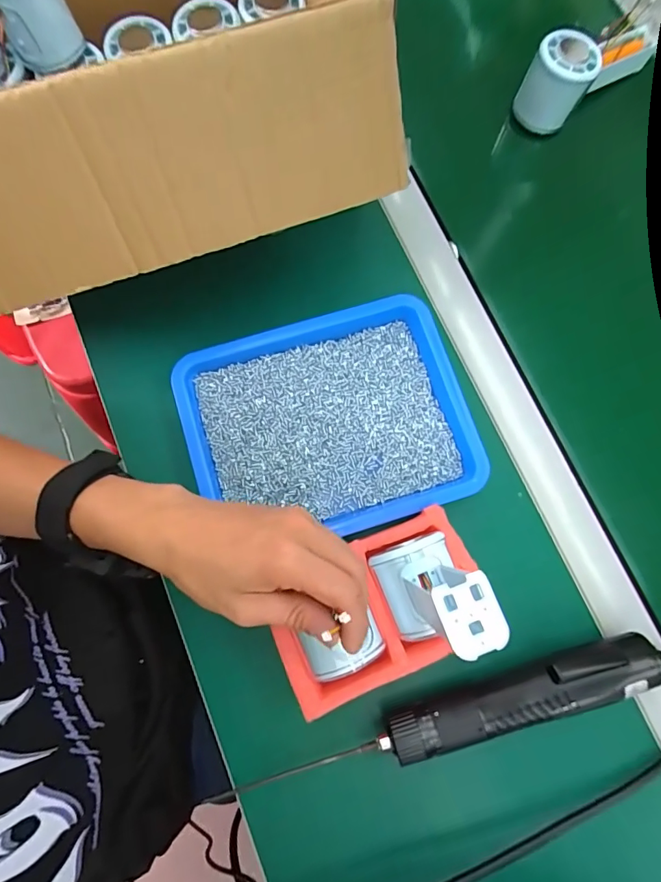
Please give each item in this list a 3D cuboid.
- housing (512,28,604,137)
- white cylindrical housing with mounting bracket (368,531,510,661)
[{"bbox_3d":[0.216,-0.341,0.436,0.055,0.061,0.055,0,78,-2],"label":"housing"},{"bbox_3d":[0.059,0.086,0.260,0.045,0.125,0.059,-22,79,-6],"label":"white cylindrical housing with mounting bracket"}]

